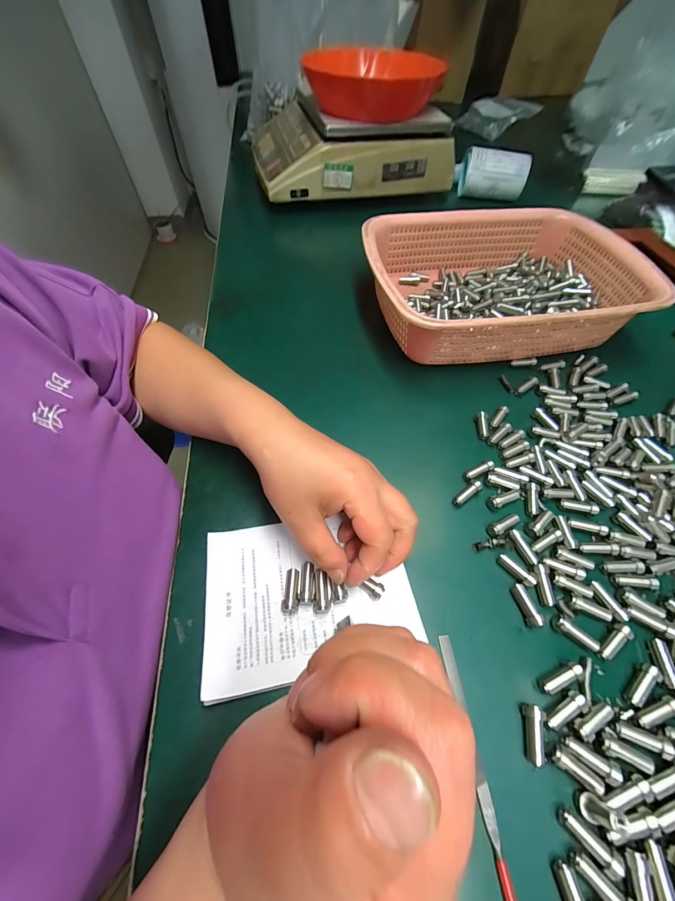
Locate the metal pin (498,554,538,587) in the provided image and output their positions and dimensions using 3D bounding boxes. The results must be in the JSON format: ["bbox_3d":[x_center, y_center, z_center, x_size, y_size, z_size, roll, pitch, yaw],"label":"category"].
[{"bbox_3d":[0.130,0.085,0.236,0.008,0.006,0.027,-38,64,-23],"label":"metal pin"}]

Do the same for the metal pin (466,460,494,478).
[{"bbox_3d":[0.122,0.016,0.281,0.027,0.007,0.008,-19,58,-13],"label":"metal pin"}]

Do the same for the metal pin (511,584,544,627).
[{"bbox_3d":[0.129,0.105,0.223,0.007,0.009,0.026,-9,56,-7],"label":"metal pin"}]

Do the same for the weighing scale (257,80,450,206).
[{"bbox_3d":[0.013,-0.557,0.599,0.325,0.093,0.304,-14,58,-10],"label":"weighing scale"}]

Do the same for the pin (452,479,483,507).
[{"bbox_3d":[0.107,0.035,0.270,0.028,0.008,0.009,-35,63,-22],"label":"pin"}]

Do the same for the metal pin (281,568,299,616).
[{"bbox_3d":[-0.032,0.096,0.224,0.010,0.009,0.029,1,56,0],"label":"metal pin"}]

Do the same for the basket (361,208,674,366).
[{"bbox_3d":[0.186,-0.193,0.383,0.308,0.075,0.218,-7,56,-5],"label":"basket"}]

